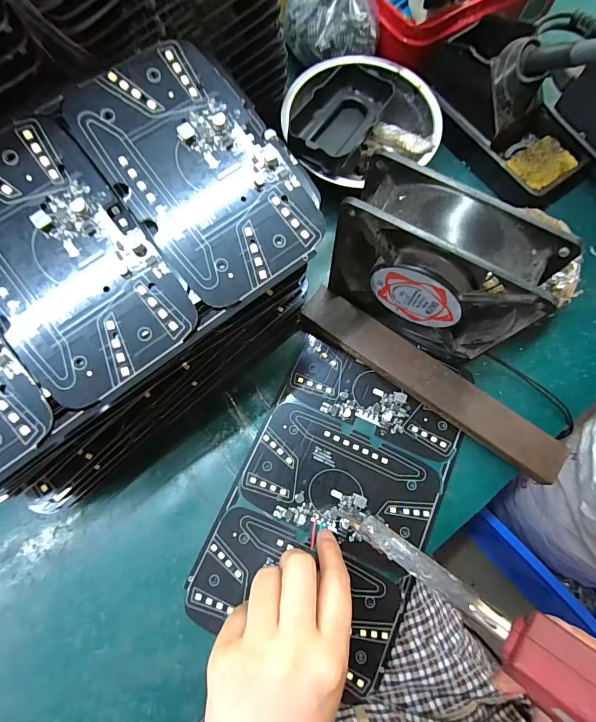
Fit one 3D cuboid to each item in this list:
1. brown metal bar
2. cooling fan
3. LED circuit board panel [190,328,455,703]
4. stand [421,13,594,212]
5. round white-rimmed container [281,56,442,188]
[{"bbox_3d":[0.094,0.015,0.283,0.205,0.018,0.031,36,77,9],"label":"brown metal bar"},{"bbox_3d":[0.080,-0.056,0.244,0.126,0.107,0.044,30,76,8],"label":"cooling fan"},{"bbox_3d":[0.027,0.095,0.270,0.132,0.004,0.195,23,75,6],"label":"LED circuit board panel"},{"bbox_3d":[0.175,-0.208,0.316,0.071,0.072,0.150,-38,78,-10],"label":"stand"},{"bbox_3d":[0.050,-0.195,0.318,0.121,0.033,0.116,2,70,-5],"label":"round white-rimmed container"}]

